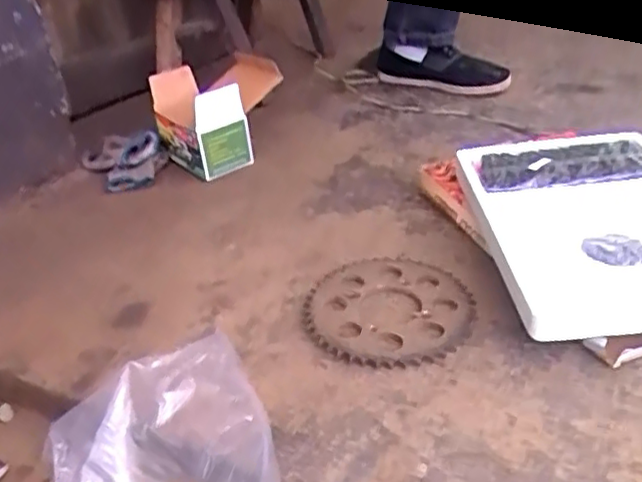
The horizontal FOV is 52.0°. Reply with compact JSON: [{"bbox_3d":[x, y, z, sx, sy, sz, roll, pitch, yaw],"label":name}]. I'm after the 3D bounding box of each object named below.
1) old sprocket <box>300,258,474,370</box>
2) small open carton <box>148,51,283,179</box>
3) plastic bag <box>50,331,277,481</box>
[{"bbox_3d":[0.066,0.066,0.648,0.160,0.013,0.157,-6,31,4],"label":"old sprocket"},{"bbox_3d":[-0.155,-0.196,1.010,0.188,0.115,0.226,-11,31,-7],"label":"small open carton"},{"bbox_3d":[-0.134,0.184,0.525,0.186,0.072,0.195,-18,33,-18],"label":"plastic bag"}]

